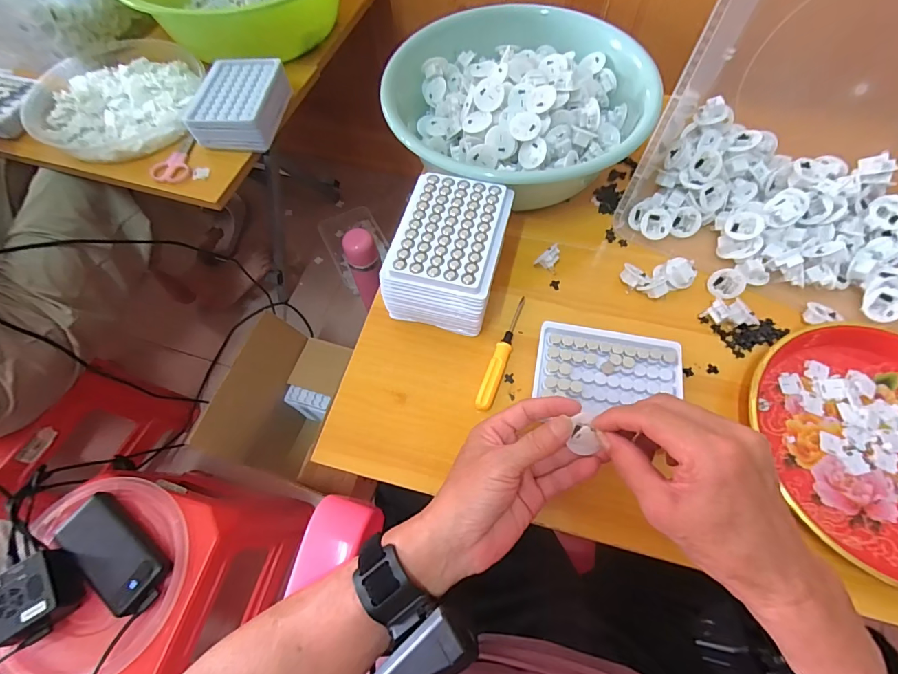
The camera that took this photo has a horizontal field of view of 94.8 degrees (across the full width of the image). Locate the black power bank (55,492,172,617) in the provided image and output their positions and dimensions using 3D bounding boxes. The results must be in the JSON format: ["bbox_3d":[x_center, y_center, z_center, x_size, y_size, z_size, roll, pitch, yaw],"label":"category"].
[{"bbox_3d":[-0.445,0.281,0.542,0.160,0.034,0.075,30,69,15],"label":"black power bank"}]

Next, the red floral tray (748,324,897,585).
[{"bbox_3d":[0.383,0.096,0.361,0.205,0.030,0.221,-9,65,-2],"label":"red floral tray"}]

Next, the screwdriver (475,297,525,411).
[{"bbox_3d":[0.053,0.015,0.413,0.017,0.011,0.124,19,67,11],"label":"screwdriver"}]

